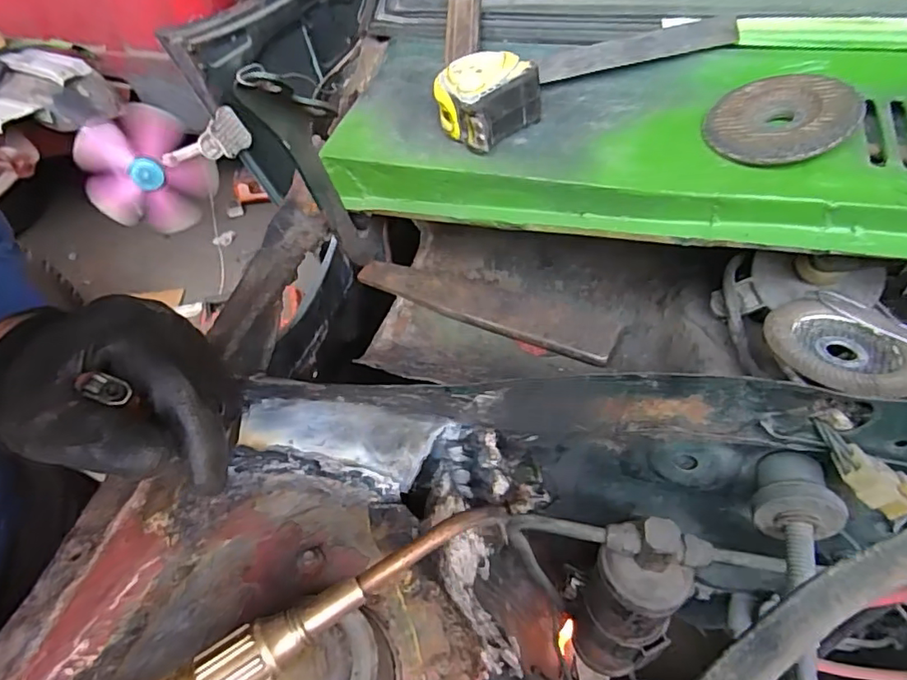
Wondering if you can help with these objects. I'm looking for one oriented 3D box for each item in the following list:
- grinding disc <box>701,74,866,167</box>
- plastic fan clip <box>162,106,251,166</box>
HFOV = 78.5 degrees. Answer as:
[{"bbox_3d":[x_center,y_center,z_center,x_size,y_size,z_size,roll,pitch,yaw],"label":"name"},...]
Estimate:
[{"bbox_3d":[0.197,-0.135,0.335,0.080,0.006,0.077,-1,55,24],"label":"grinding disc"},{"bbox_3d":[-0.638,-0.515,1.440,0.230,0.093,0.082,-31,51,-23],"label":"plastic fan clip"}]

